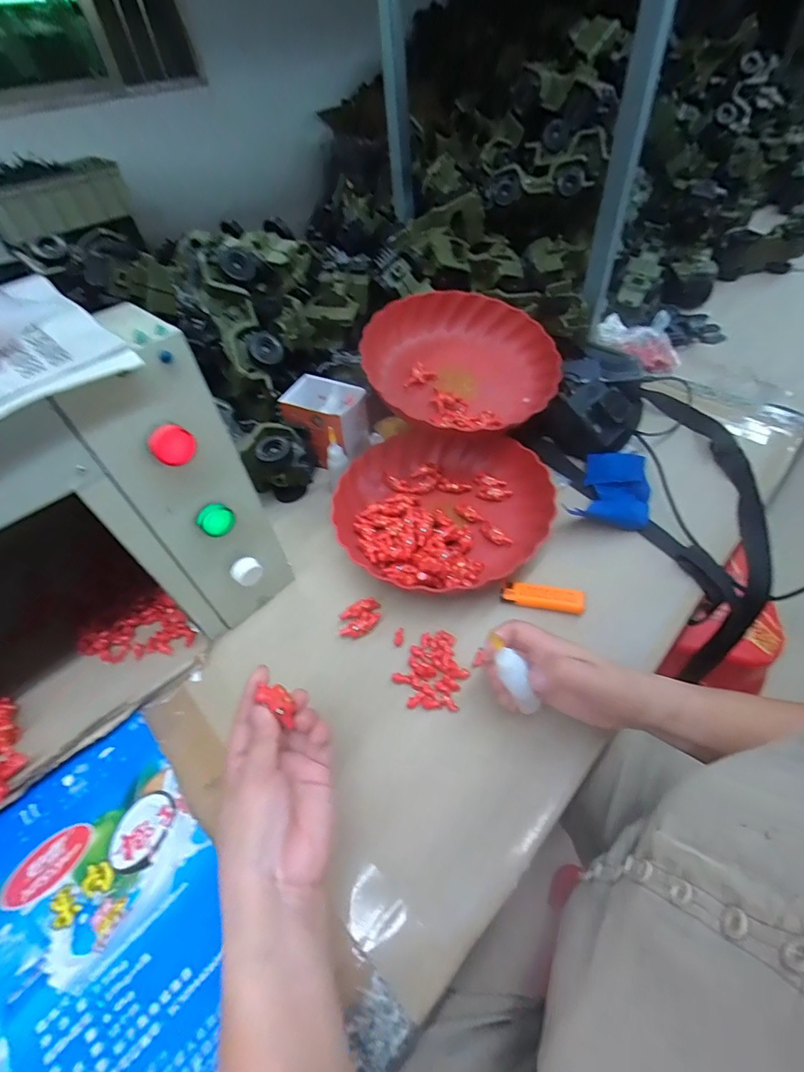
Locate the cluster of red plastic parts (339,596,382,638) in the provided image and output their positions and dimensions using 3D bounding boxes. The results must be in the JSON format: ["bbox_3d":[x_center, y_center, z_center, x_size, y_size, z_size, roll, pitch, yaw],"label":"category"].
[{"bbox_3d":[-0.041,0.083,0.437,0.048,0.011,0.030,-33,54,-20],"label":"cluster of red plastic parts"}]

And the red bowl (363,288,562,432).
[{"bbox_3d":[0.075,-0.224,0.563,0.239,0.068,0.239,1,70,-2],"label":"red bowl"}]

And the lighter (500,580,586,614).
[{"bbox_3d":[0.140,0.060,0.433,0.078,0.013,0.023,8,51,13],"label":"lighter"}]

